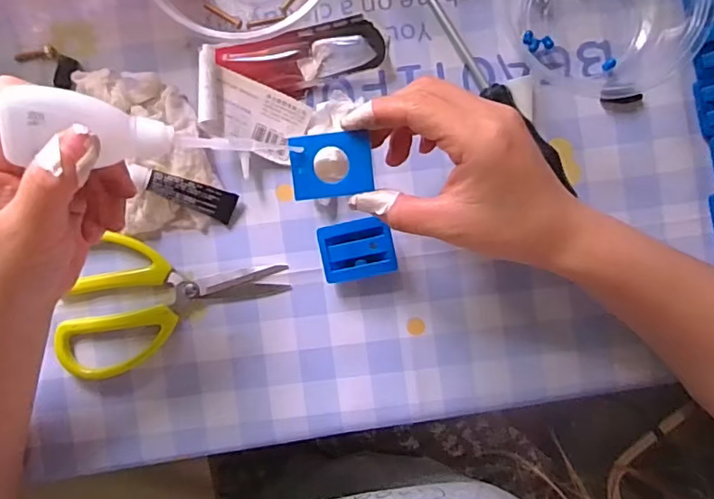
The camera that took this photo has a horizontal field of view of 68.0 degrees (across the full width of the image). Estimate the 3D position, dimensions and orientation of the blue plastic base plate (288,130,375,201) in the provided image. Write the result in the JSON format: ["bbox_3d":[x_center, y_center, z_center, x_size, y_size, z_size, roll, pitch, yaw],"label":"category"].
[{"bbox_3d":[-0.013,-0.043,0.267,0.040,0.009,0.031,-6,90,1],"label":"blue plastic base plate"}]

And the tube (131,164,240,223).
[{"bbox_3d":[-0.104,-0.034,0.321,0.061,0.008,0.019,21,91,-26],"label":"tube"}]

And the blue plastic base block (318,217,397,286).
[{"bbox_3d":[0.000,0.000,0.326,0.044,0.015,0.034,-11,90,1],"label":"blue plastic base block"}]

